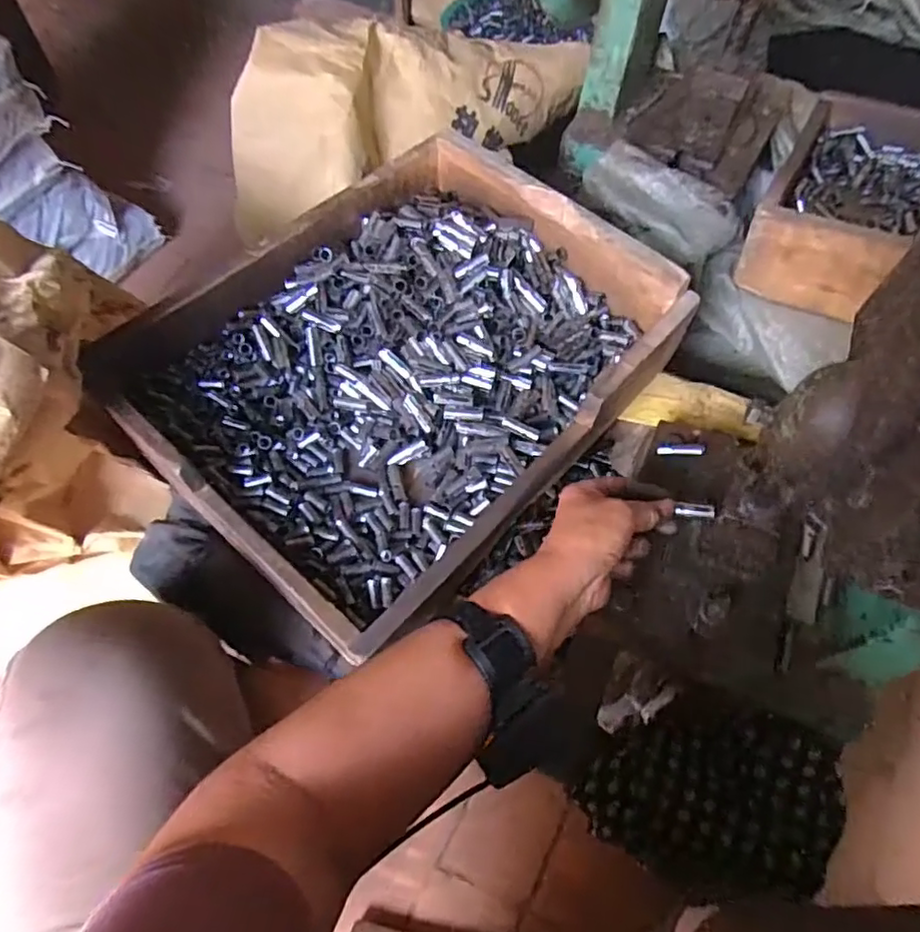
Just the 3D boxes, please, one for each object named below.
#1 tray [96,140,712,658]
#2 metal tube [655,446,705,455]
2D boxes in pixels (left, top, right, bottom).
[{"bbox_3d":[-0.055,-0.100,0.593,0.356,0.098,0.443,39,69,17],"label":"tray"},{"bbox_3d":[0.198,-0.014,0.555,0.040,0.008,0.008,1,59,33],"label":"metal tube"}]

